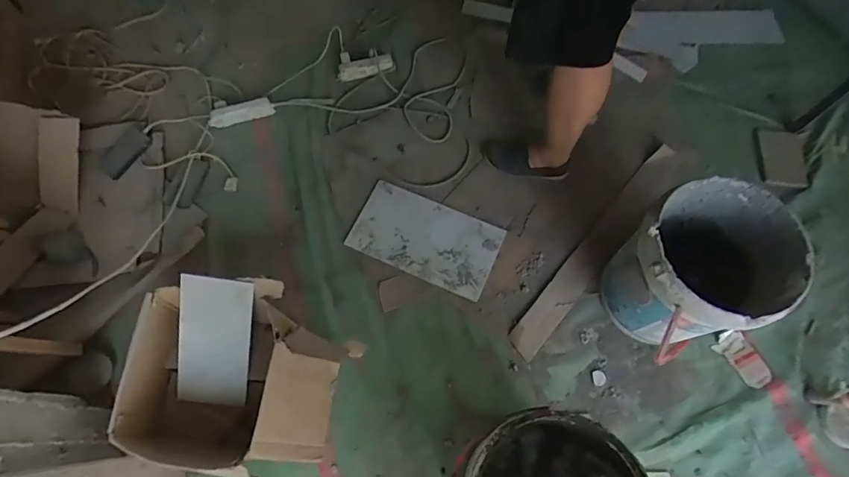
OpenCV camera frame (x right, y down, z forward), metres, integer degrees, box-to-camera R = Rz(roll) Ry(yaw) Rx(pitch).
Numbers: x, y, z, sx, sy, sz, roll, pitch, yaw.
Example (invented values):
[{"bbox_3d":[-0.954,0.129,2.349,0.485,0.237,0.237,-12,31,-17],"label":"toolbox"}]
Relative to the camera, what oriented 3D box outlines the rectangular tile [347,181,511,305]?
[{"bbox_3d":[0.003,-0.004,1.292,0.389,0.019,0.220,24,70,9],"label":"rectangular tile"}]

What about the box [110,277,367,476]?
[{"bbox_3d":[-0.413,0.315,1.068,0.468,0.196,0.404,7,68,3],"label":"box"}]

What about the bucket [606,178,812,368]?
[{"bbox_3d":[0.586,0.086,1.060,0.282,0.386,0.284,1,68,-3],"label":"bucket"}]

